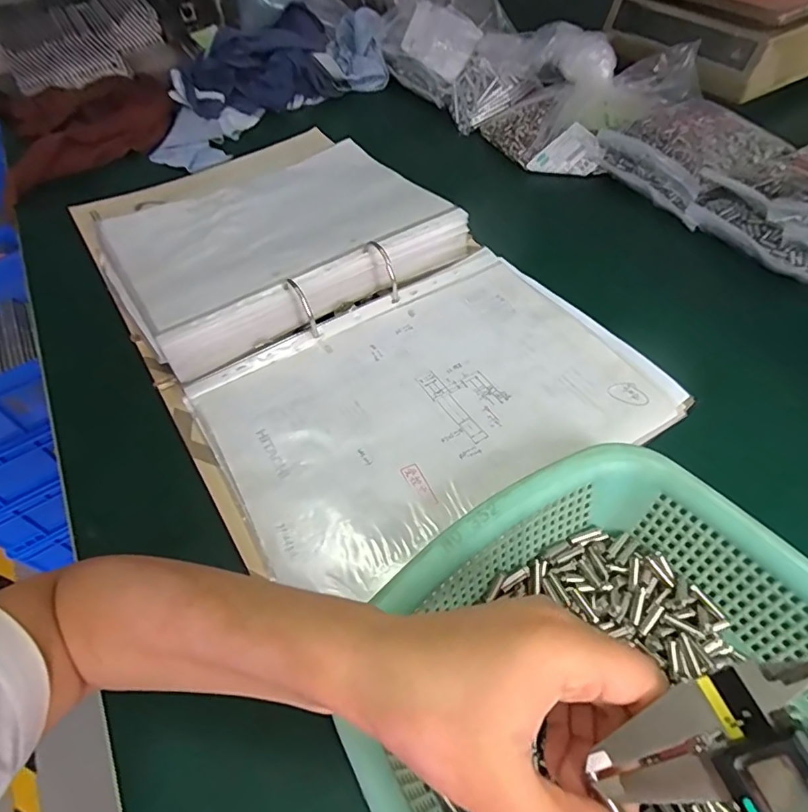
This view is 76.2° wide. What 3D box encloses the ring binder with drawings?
[{"bbox_3d":[-0.077,-0.108,0.468,0.315,0.051,0.527,-29,55,-17],"label":"ring binder with drawings"}]

